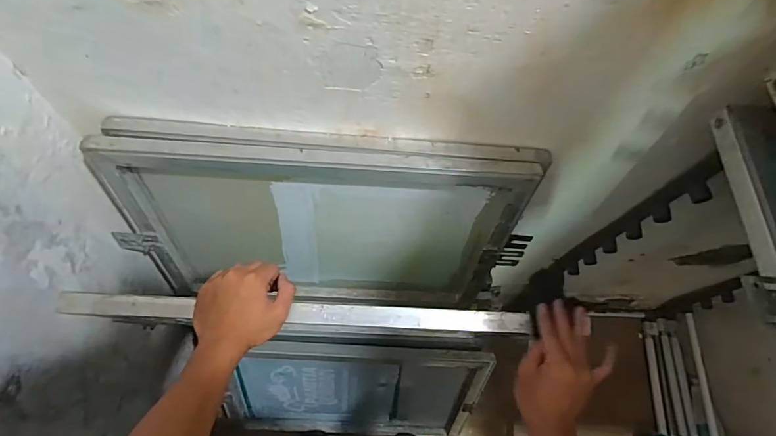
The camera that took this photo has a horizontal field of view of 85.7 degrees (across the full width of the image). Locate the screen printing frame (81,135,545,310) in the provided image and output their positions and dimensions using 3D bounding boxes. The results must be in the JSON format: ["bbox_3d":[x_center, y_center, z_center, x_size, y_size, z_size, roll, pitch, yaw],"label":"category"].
[{"bbox_3d":[-0.107,0.036,0.799,0.667,0.452,0.058,3,54,-3],"label":"screen printing frame"}]

